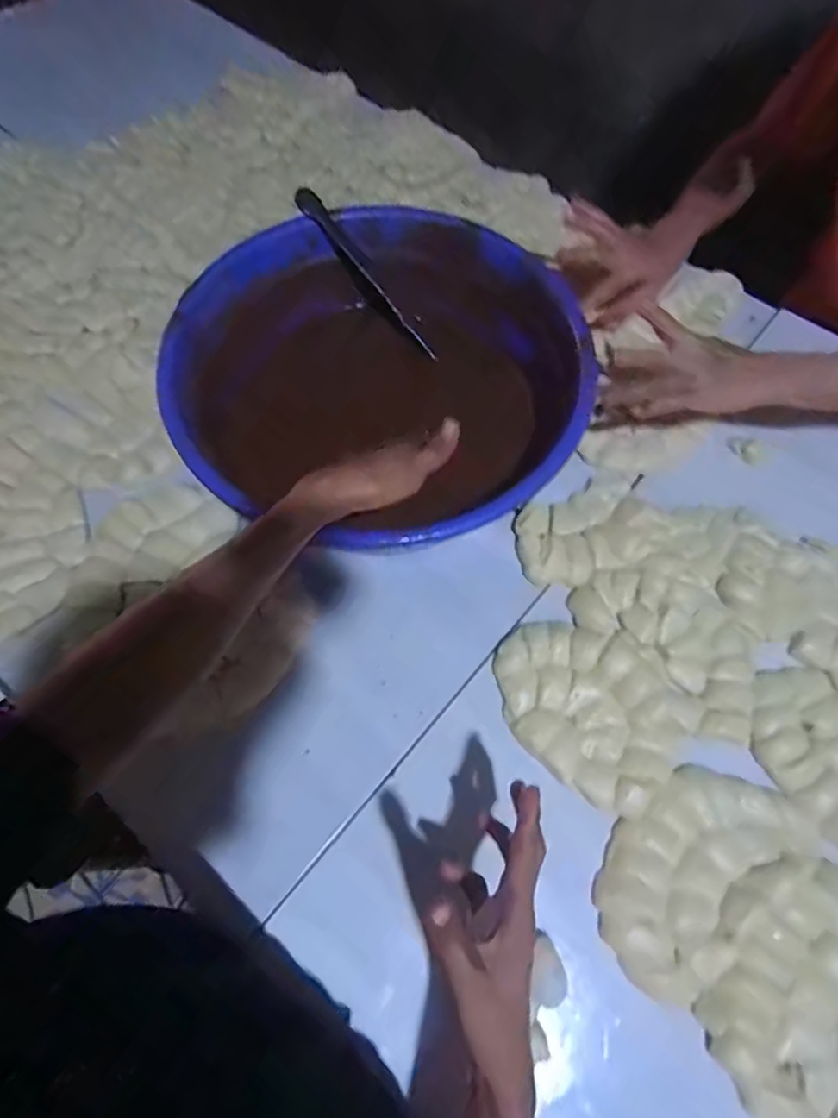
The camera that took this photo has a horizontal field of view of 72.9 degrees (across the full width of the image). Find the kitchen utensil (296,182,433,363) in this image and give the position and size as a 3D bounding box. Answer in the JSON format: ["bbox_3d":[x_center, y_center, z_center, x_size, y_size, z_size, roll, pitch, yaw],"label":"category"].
[{"bbox_3d":[-0.061,-0.339,0.689,0.228,0.034,0.022,46,65,-25],"label":"kitchen utensil"}]

